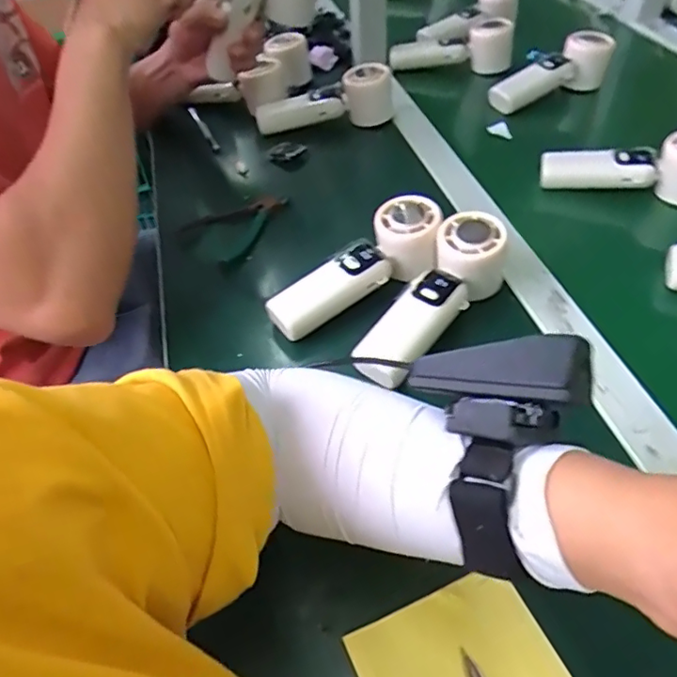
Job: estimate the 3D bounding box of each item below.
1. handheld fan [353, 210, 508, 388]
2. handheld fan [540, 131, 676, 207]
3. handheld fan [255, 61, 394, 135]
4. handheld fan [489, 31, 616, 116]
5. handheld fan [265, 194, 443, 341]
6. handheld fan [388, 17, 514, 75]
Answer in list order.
[{"bbox_3d":[0.084,-0.035,0.463,0.055,0.058,0.152,37,83,32],"label":"handheld fan"},{"bbox_3d":[0.291,-0.173,0.558,0.165,0.056,0.045,5,46,8],"label":"handheld fan"},{"bbox_3d":[-0.018,-0.292,0.689,0.165,0.061,0.046,-8,46,-5],"label":"handheld fan"},{"bbox_3d":[0.263,-0.331,0.711,0.164,0.060,0.052,-26,49,-4],"label":"handheld fan"},{"bbox_3d":[0.019,-0.055,0.477,0.165,0.041,0.058,-36,52,-5],"label":"handheld fan"},{"bbox_3d":[0.155,-0.401,0.769,0.164,0.065,0.051,2,46,5],"label":"handheld fan"}]

